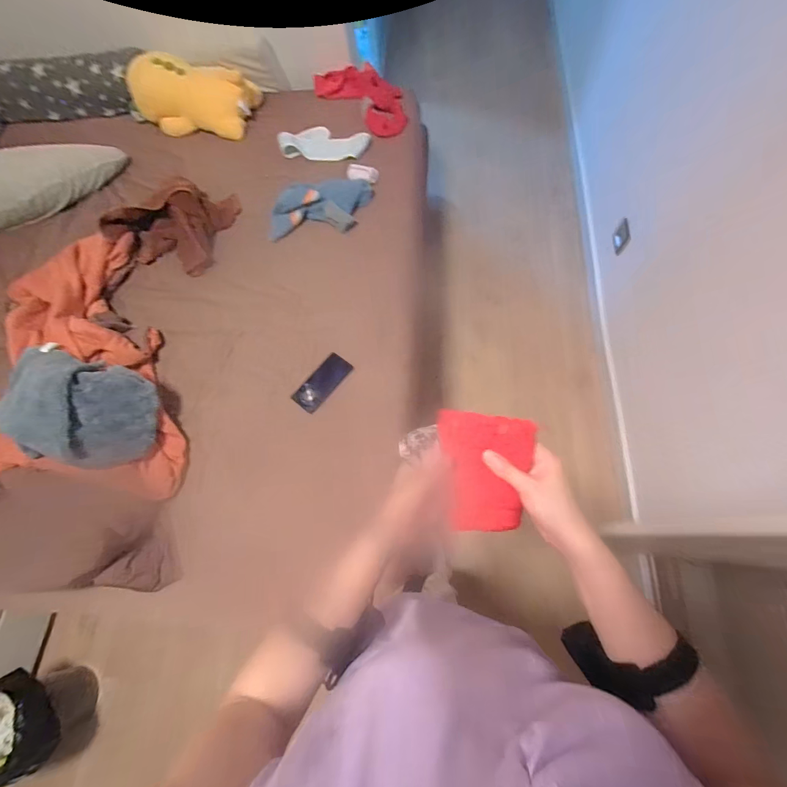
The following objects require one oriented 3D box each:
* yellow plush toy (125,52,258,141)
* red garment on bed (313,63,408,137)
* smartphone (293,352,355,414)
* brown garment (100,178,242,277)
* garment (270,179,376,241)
[{"bbox_3d":[-0.727,-1.075,1.315,0.426,0.156,0.226,11,71,8],"label":"yellow plush toy"},{"bbox_3d":[-0.101,-1.069,1.316,0.217,0.046,0.442,-36,70,-8],"label":"red garment on bed"},{"bbox_3d":[-0.184,-0.028,0.966,0.070,0.010,0.161,43,87,-11],"label":"smartphone"},{"bbox_3d":[-0.682,-0.544,1.141,0.318,0.077,0.301,14,71,10],"label":"brown garment"},{"bbox_3d":[-0.225,-0.568,1.132,0.308,0.049,0.196,0,69,6],"label":"garment"}]

